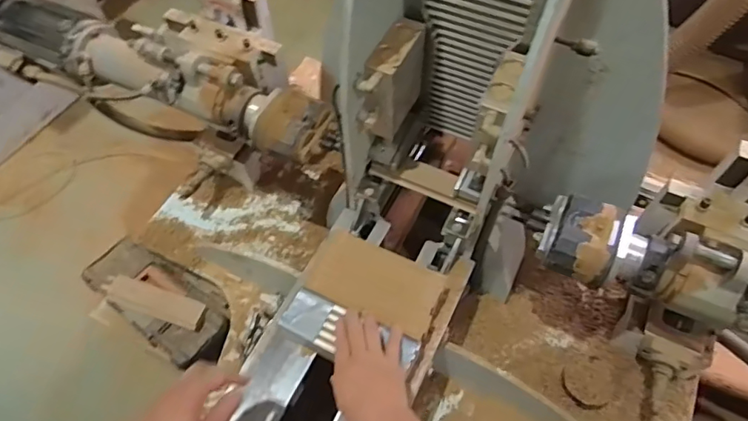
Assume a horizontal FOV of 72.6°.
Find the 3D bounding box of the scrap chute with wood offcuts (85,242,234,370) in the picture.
[{"bbox_3d":[-0.374,0.157,0.920,0.287,0.082,0.143,33,64,19],"label":"scrap chute with wood offcuts"}]

